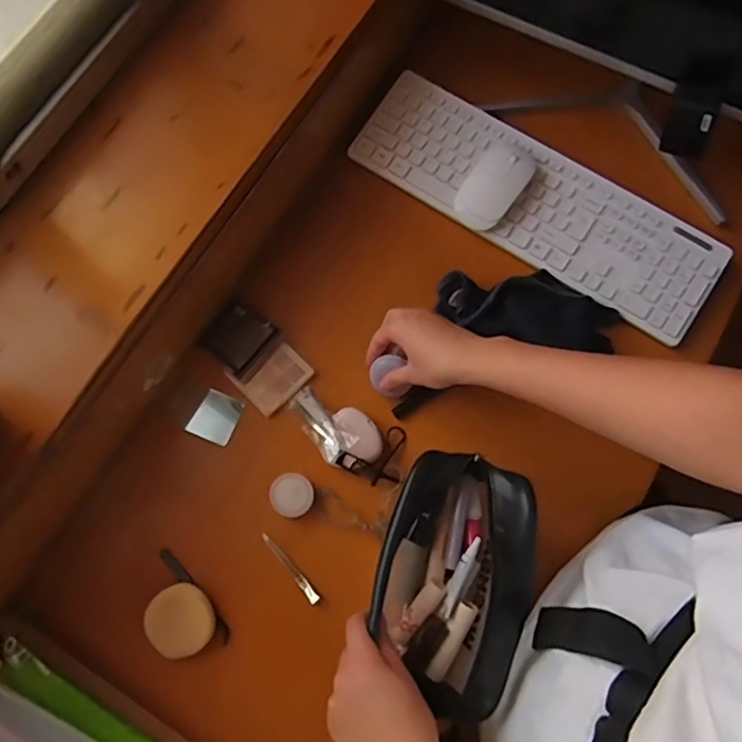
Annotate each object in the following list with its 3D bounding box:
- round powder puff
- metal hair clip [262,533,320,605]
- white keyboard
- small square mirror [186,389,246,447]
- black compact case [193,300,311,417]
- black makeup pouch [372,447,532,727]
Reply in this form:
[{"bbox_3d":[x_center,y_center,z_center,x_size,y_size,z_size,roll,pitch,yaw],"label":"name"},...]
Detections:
[{"bbox_3d":[-0.184,0.243,0.579,0.064,0.027,0.063,0,76,-1],"label":"round powder puff"},{"bbox_3d":[-0.081,0.198,0.598,0.010,0.010,0.084,-39,79,-10],"label":"metal hair clip"},{"bbox_3d":[0.190,-0.197,0.688,0.432,0.024,0.126,33,78,7],"label":"white keyboard"},{"bbox_3d":[-0.166,0.050,0.639,0.047,0.004,0.051,26,84,6],"label":"small square mirror"},{"bbox_3d":[-0.143,-0.035,0.652,0.074,0.015,0.068,38,78,9],"label":"black compact case"},{"bbox_3d":[0.067,0.182,0.527,0.121,0.090,0.209,13,76,2],"label":"black makeup pouch"}]

